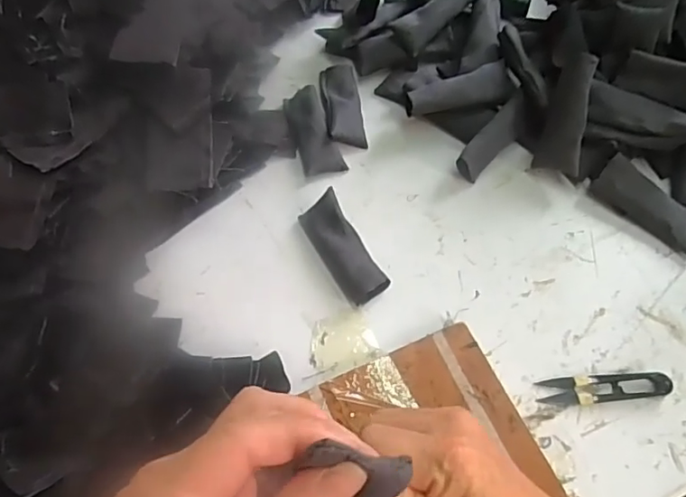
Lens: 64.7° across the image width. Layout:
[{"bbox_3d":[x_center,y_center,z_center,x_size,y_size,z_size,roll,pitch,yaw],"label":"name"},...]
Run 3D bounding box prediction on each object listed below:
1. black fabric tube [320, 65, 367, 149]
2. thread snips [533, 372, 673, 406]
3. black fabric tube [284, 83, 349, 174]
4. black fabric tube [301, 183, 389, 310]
[{"bbox_3d":[-0.001,-0.153,0.560,0.040,0.025,0.107,-6,61,-2],"label":"black fabric tube"},{"bbox_3d":[0.204,0.109,0.423,0.099,0.009,0.022,-4,61,-1],"label":"thread snips"},{"bbox_3d":[-0.031,-0.120,0.542,0.039,0.023,0.100,-15,62,-7],"label":"black fabric tube"},{"bbox_3d":[0.000,0.001,0.478,0.038,0.024,0.103,-27,64,-13],"label":"black fabric tube"}]

